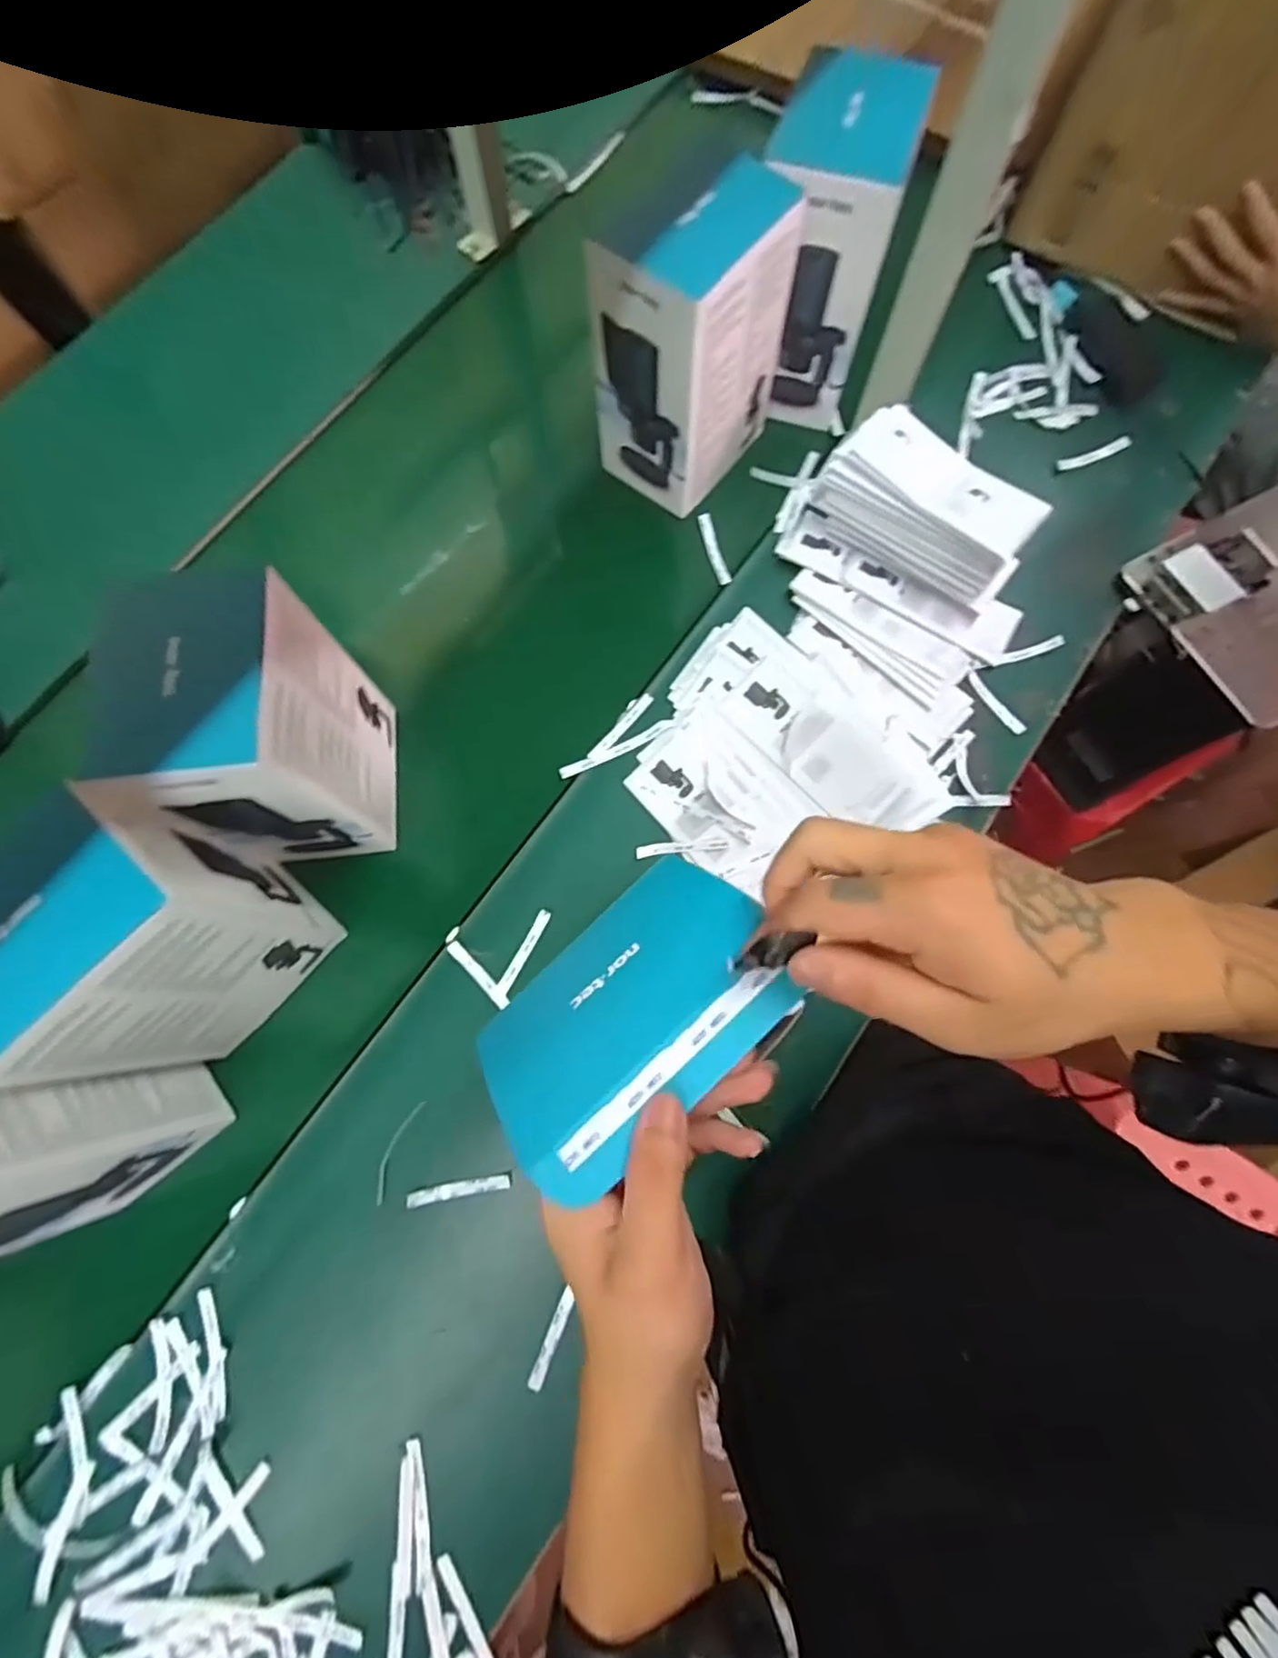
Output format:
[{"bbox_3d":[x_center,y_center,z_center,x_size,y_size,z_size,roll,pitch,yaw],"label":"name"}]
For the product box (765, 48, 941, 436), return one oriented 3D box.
[{"bbox_3d":[0.176,-0.538,0.633,0.111,0.241,0.124,7,73,3],"label":"product box"}]

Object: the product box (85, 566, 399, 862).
[{"bbox_3d":[-0.299,-0.073,0.540,0.117,0.217,0.163,-7,73,-2],"label":"product box"}]

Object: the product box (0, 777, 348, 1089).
[{"bbox_3d":[-0.364,0.089,0.497,0.113,0.237,0.159,41,77,12],"label":"product box"}]

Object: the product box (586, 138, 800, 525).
[{"bbox_3d":[0.048,-0.456,0.622,0.124,0.218,0.157,31,76,10],"label":"product box"}]

